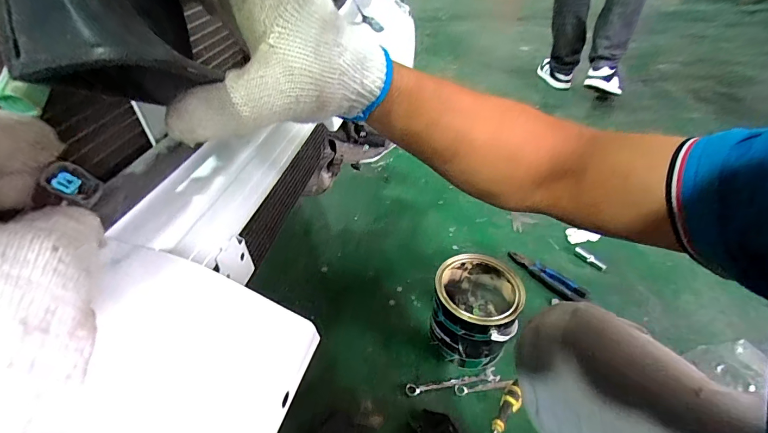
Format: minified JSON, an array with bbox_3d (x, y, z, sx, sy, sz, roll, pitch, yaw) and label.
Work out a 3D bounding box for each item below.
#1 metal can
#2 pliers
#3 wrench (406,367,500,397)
[{"bbox_3d":[0.175,0.183,0.750,0.160,0.155,0.165,6,43,4],"label":"metal can"},{"bbox_3d":[0.394,0.140,0.917,0.188,0.015,0.042,31,49,28],"label":"pliers"},{"bbox_3d":[0.130,0.316,0.719,0.178,0.015,0.025,-6,42,-10],"label":"wrench"}]

